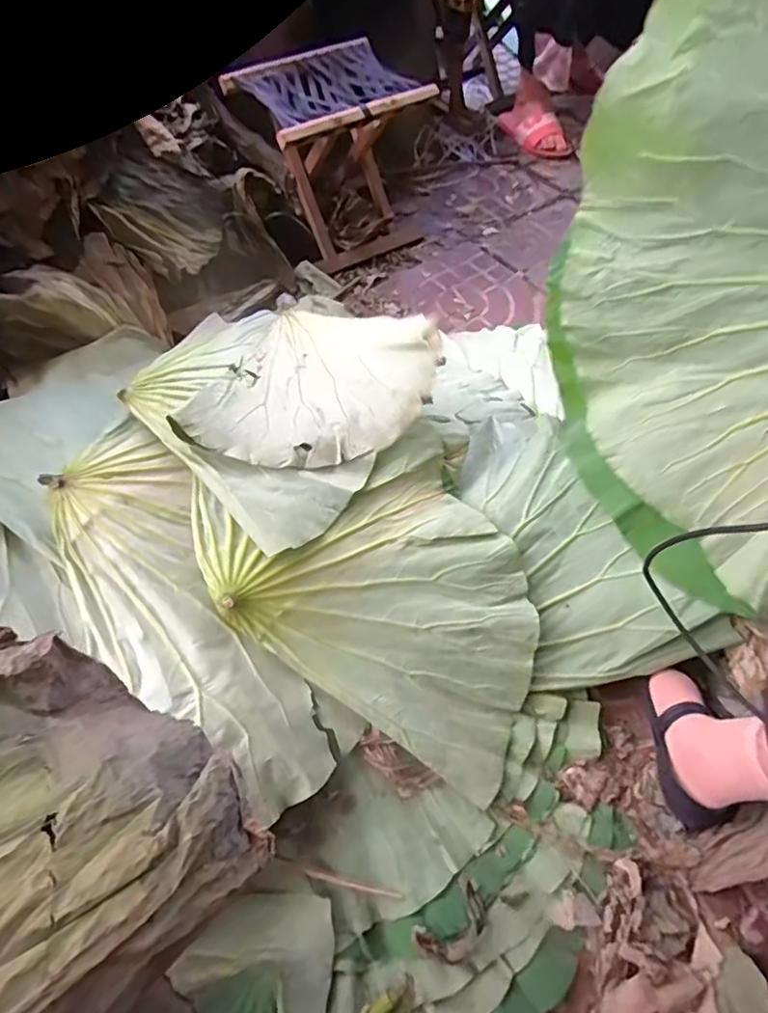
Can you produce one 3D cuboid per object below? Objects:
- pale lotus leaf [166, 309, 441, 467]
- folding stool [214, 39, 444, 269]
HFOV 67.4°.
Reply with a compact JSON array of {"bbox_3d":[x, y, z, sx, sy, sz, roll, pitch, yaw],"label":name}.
[{"bbox_3d":[-0.077,-0.161,0.732,0.257,0.076,0.302,19,59,10],"label":"pale lotus leaf"},{"bbox_3d":[-0.091,-0.651,1.090,0.287,0.282,0.232,-26,62,-17],"label":"folding stool"}]

